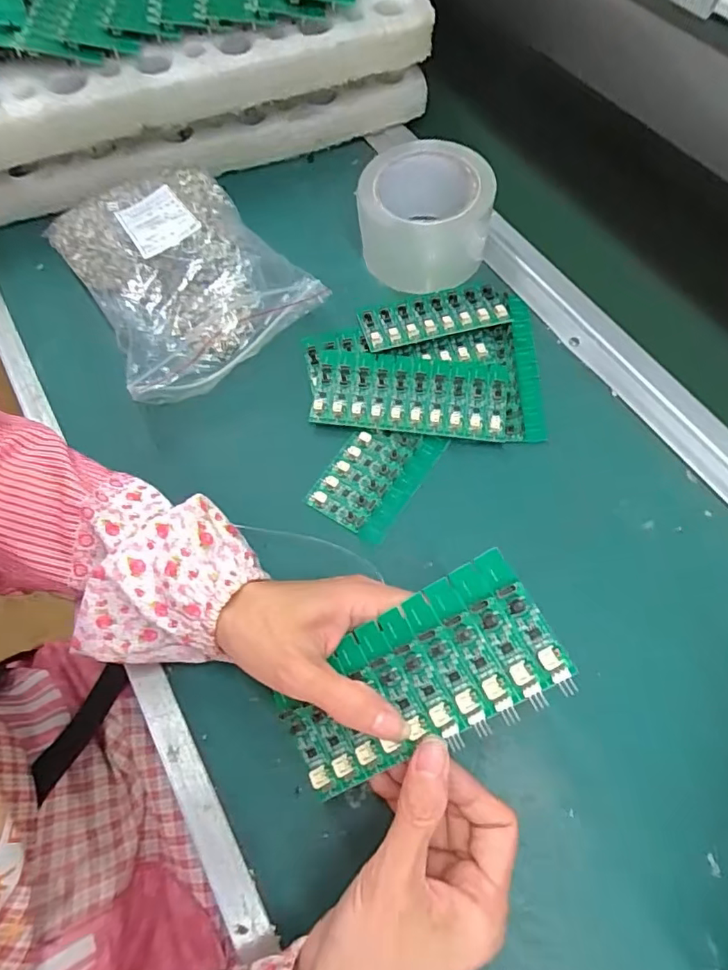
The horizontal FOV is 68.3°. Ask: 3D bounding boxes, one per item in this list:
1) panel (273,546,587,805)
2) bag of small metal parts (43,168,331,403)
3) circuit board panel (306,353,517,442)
[{"bbox_3d":[0.022,0.095,0.254,0.138,0.008,0.067,-37,66,14],"label":"panel"},{"bbox_3d":[-0.156,-0.181,0.433,0.160,0.046,0.234,-35,68,-13],"label":"bag of small metal parts"},{"bbox_3d":[0.034,-0.067,0.392,0.141,0.011,0.063,5,65,5],"label":"circuit board panel"}]

